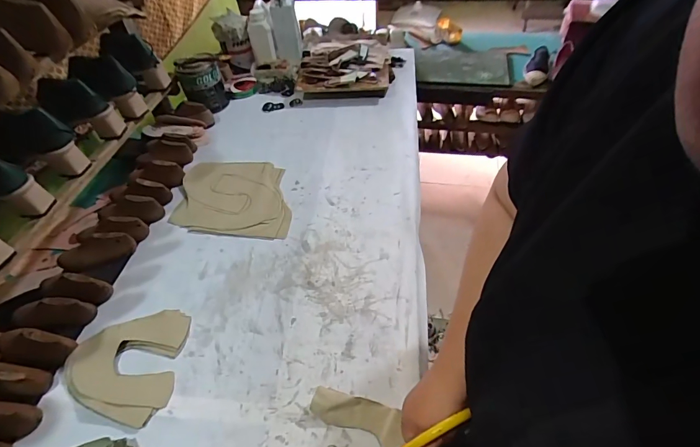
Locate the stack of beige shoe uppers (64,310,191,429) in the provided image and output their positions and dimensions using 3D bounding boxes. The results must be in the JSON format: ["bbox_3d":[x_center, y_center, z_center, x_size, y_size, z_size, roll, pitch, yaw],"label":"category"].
[{"bbox_3d":[-0.352,0.216,0.586,0.168,0.016,0.171,-4,48,2],"label":"stack of beige shoe uppers"}]

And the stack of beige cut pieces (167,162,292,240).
[{"bbox_3d":[-0.251,-0.061,0.829,0.255,0.012,0.224,0,49,6],"label":"stack of beige cut pieces"}]

